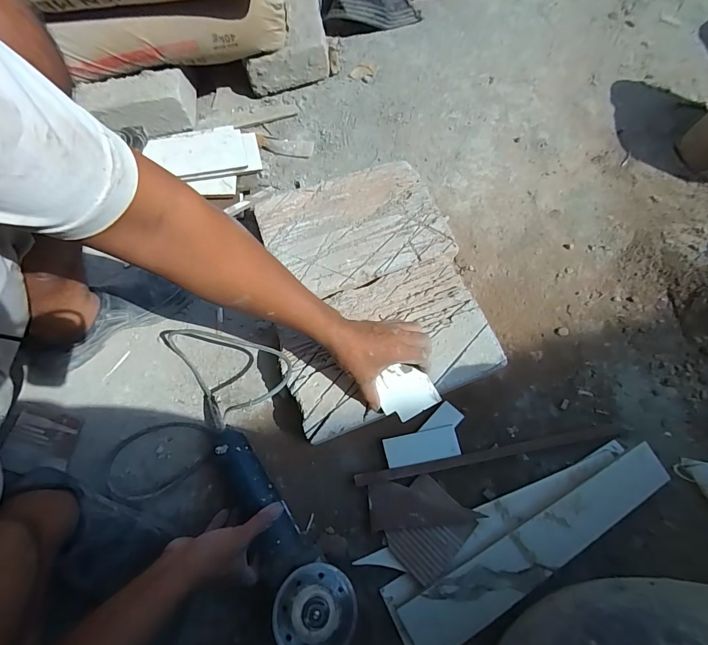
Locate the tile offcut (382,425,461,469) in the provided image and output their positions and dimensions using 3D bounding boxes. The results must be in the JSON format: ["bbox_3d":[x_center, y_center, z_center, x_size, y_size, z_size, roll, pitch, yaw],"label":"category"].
[{"bbox_3d":[0.101,0.186,0.553,0.108,0.007,0.042,-12,73,-2],"label":"tile offcut"}]

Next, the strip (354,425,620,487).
[{"bbox_3d":[0.199,0.196,0.547,0.397,0.016,0.015,-10,73,-1],"label":"strip"}]

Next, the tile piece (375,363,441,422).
[{"bbox_3d":[0.069,0.093,0.499,0.073,0.005,0.067,-27,74,-7],"label":"tile piece"}]

